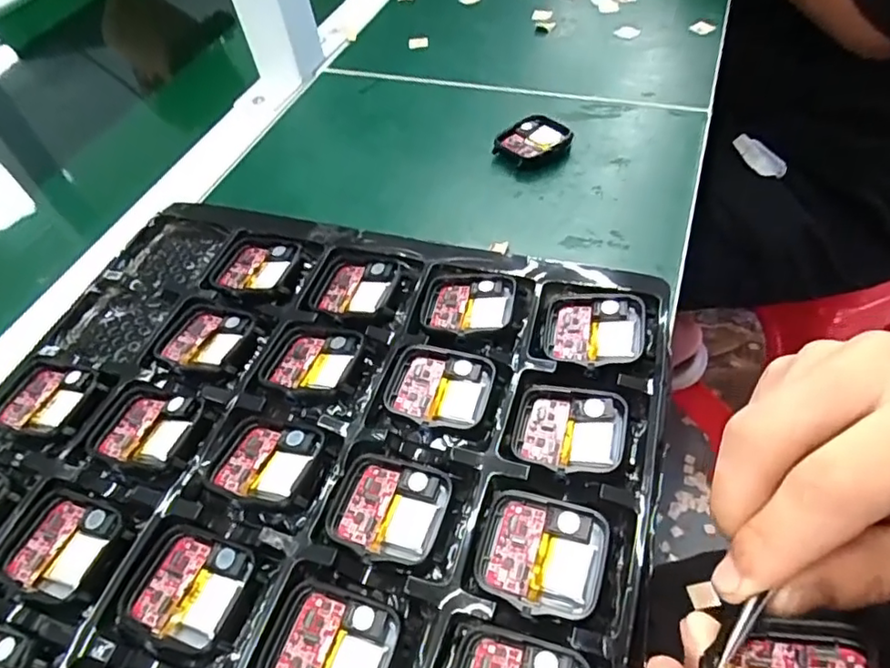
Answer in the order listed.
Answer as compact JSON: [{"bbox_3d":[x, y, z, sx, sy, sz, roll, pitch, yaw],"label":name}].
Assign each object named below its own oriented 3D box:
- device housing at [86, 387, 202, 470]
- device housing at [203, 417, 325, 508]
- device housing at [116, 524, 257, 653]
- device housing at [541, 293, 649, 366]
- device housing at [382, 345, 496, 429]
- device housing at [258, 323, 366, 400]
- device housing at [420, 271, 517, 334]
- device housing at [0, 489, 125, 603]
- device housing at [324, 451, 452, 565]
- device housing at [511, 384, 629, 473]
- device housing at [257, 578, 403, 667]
[{"bbox_3d":[-0.127,0.039,0.245,0.043,0.006,0.036,10,54,15],"label":"device housing"},{"bbox_3d":[-0.072,0.050,0.230,0.041,0.007,0.036,13,54,17],"label":"device housing"},{"bbox_3d":[-0.091,0.088,0.205,0.041,0.005,0.036,11,54,16],"label":"device housing"},{"bbox_3d":[0.066,-0.003,0.255,0.043,0.010,0.036,9,53,14],"label":"device housing"},{"bbox_3d":[-0.003,0.022,0.243,0.042,0.006,0.034,8,53,14],"label":"device housing"},{"bbox_3d":[-0.060,0.012,0.257,0.040,0.006,0.039,10,54,15],"label":"device housing"},{"bbox_3d":[0.010,-0.014,0.270,0.041,0.007,0.038,8,53,14],"label":"device housing"},{"bbox_3d":[-0.146,0.079,0.218,0.040,0.005,0.036,12,54,17],"label":"device housing"},{"bbox_3d":[-0.022,0.065,0.217,0.041,0.010,0.037,15,55,19],"label":"device housing"},{"bbox_3d":[0.049,0.037,0.229,0.041,0.009,0.036,10,54,16],"label":"device housing"},{"bbox_3d":[-0.038,0.104,0.189,0.041,0.009,0.037,12,54,17],"label":"device housing"}]

